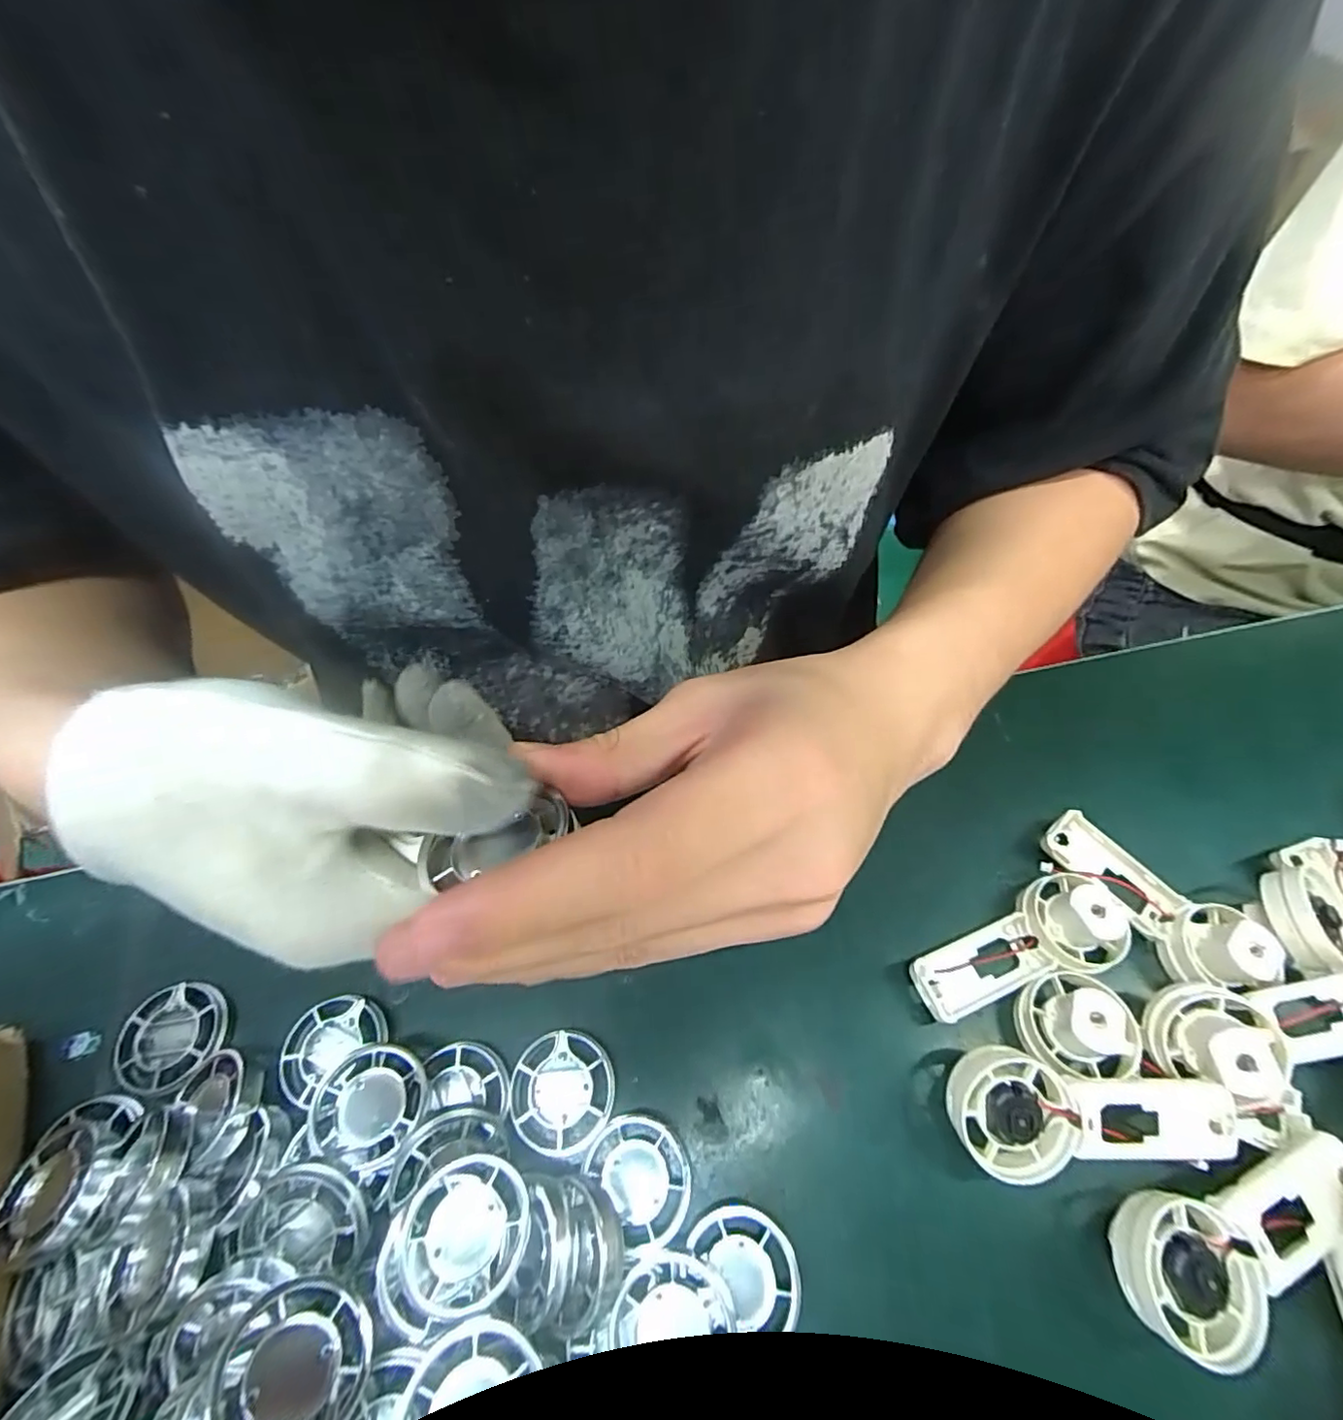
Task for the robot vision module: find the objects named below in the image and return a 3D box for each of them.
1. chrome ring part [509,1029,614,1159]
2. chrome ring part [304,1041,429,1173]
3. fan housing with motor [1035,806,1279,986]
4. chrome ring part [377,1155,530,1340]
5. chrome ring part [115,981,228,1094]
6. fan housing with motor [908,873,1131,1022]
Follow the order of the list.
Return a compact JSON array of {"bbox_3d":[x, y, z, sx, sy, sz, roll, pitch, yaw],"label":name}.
[{"bbox_3d":[-0.041,0.144,0.226,0.038,0.008,0.039,-7,59,-3],"label":"chrome ring part"},{"bbox_3d":[-0.108,0.141,0.214,0.036,0.015,0.037,-19,61,-9],"label":"chrome ring part"},{"bbox_3d":[0.200,0.079,0.250,0.035,0.024,0.085,-37,65,-19],"label":"fan housing with motor"},{"bbox_3d":[-0.067,0.165,0.187,0.043,0.014,0.037,-4,57,-33],"label":"chrome ring part"},{"bbox_3d":[-0.200,0.130,0.238,0.040,0.004,0.039,-1,59,1],"label":"chrome ring part"},{"bbox_3d":[0.138,0.094,0.242,0.083,0.024,0.037,-14,60,-7],"label":"fan housing with motor"}]

